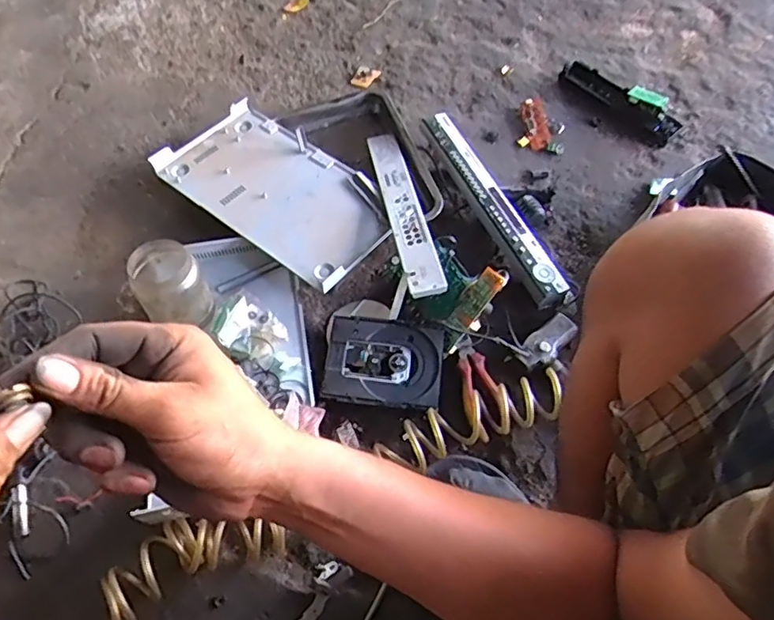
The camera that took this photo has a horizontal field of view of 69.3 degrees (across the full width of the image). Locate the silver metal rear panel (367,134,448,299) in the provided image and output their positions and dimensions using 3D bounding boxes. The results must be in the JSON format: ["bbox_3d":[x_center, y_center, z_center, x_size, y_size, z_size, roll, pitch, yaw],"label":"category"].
[{"bbox_3d":[0.028,-0.177,0.953,0.055,0.015,0.409,-18,49,6],"label":"silver metal rear panel"}]

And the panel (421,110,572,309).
[{"bbox_3d":[0.181,-0.186,0.999,0.067,0.058,0.430,-25,64,-10],"label":"panel"}]

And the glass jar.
[{"bbox_3d":[-0.328,-0.036,0.865,0.093,0.114,0.097,-1,62,2],"label":"glass jar"}]

